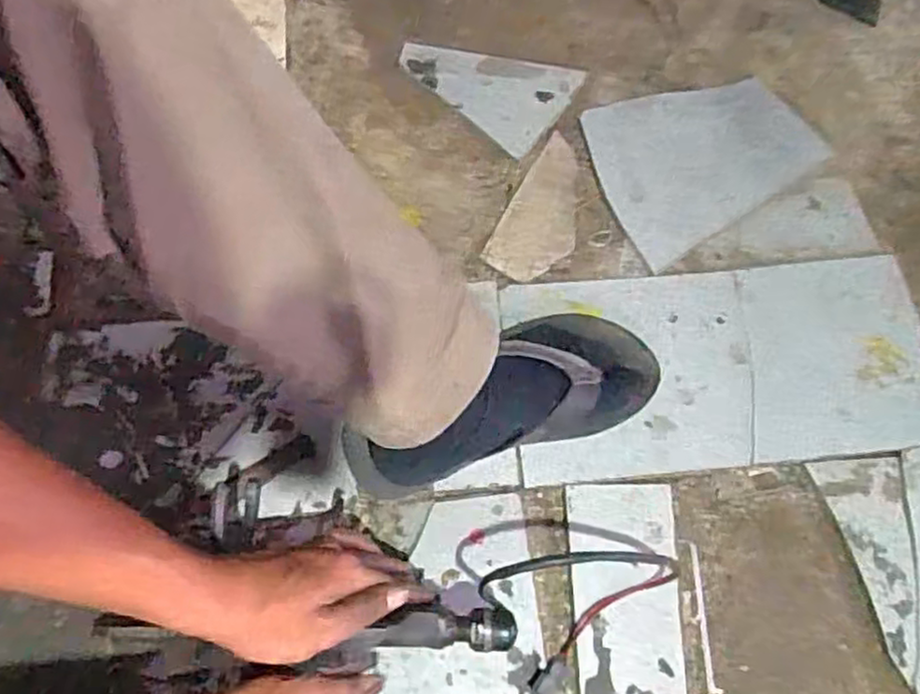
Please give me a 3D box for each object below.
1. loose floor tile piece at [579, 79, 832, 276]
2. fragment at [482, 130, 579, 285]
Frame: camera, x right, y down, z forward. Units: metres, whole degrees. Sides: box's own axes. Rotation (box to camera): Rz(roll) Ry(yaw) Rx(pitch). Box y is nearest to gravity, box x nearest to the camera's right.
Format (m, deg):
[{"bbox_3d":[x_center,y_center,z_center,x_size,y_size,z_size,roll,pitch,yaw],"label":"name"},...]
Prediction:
[{"bbox_3d":[0.250,-0.198,0.725,0.222,0.010,0.184,-23,71,-9],"label":"loose floor tile piece"},{"bbox_3d":[0.088,-0.140,0.711,0.073,0.008,0.165,25,71,9],"label":"fragment"}]

